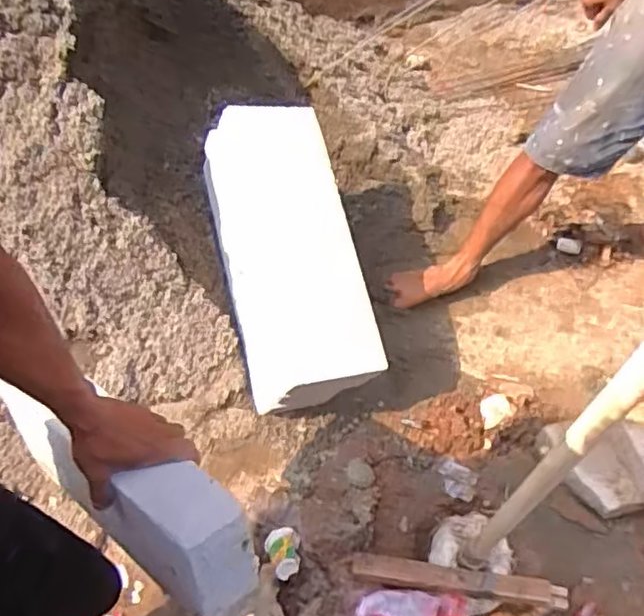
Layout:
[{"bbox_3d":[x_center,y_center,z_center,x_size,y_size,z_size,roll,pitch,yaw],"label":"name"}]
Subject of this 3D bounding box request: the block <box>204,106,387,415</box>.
[{"bbox_3d":[-0.075,-0.120,1.411,0.274,0.145,0.653,-13,78,-5],"label":"block"}]

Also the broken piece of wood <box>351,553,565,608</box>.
[{"bbox_3d":[0.242,0.486,1.149,0.372,0.032,0.044,8,57,4],"label":"broken piece of wood"}]

